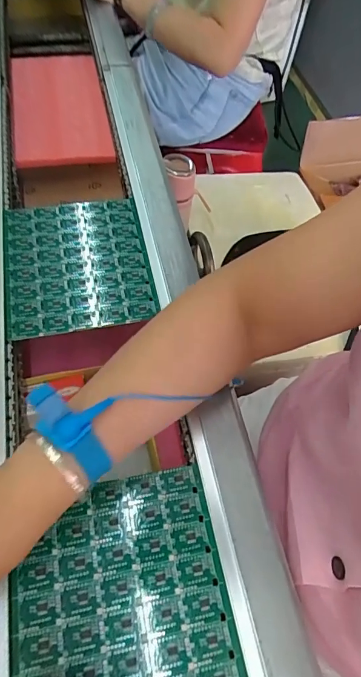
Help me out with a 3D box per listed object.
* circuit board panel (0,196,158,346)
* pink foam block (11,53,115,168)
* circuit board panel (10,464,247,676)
[{"bbox_3d":[-0.112,-0.085,0.445,0.148,0.004,0.173,-10,62,-10],"label":"circuit board panel"},{"bbox_3d":[-0.202,-0.388,0.673,0.145,0.035,0.297,-8,60,-10],"label":"pink foam block"},{"bbox_3d":[-0.040,0.190,0.290,0.148,0.004,0.171,-9,60,-9],"label":"circuit board panel"}]

